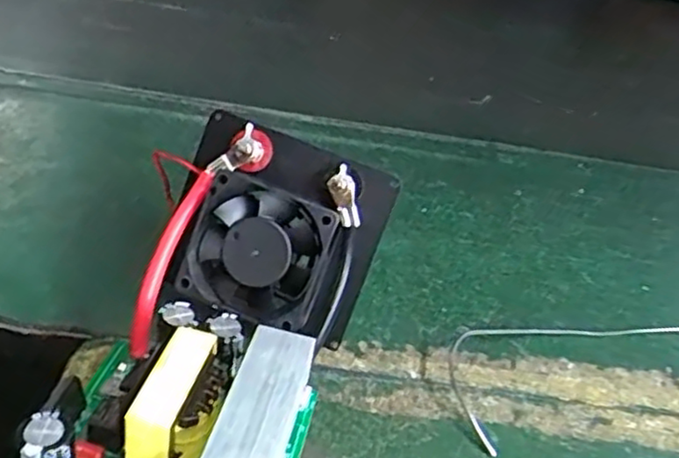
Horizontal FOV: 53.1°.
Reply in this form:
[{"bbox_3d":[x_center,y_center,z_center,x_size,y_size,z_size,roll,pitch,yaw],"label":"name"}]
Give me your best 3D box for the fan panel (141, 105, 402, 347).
[{"bbox_3d":[-0.030,0.001,0.316,0.093,0.090,0.031,19,-6,-2],"label":"fan panel"}]

